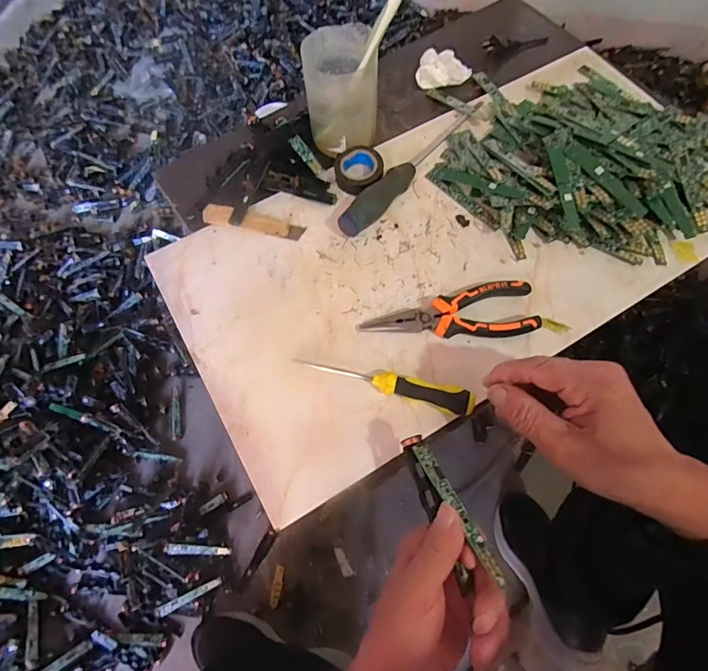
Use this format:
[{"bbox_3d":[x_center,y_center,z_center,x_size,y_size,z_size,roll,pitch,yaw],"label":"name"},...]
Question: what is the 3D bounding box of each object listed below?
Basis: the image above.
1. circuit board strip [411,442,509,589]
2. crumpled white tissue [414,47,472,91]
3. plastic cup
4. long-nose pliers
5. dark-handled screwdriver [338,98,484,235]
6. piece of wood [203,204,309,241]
[{"bbox_3d":[0.068,0.115,0.282,0.011,0.006,0.094,-25,56,-10],"label":"circuit board strip"},{"bbox_3d":[0.112,-0.343,0.537,0.069,0.023,0.057,-16,67,-6],"label":"crumpled white tissue"},{"bbox_3d":[-0.013,-0.260,0.444,0.072,0.100,0.077,0,66,1],"label":"plastic cup"},{"bbox_3d":[0.086,-0.018,0.385,0.159,0.012,0.050,-6,67,-2],"label":"long-nose pliers"},{"bbox_3d":[0.066,-0.191,0.458,0.026,0.030,0.247,34,71,14],"label":"dark-handled screwdriver"},{"bbox_3d":[-0.107,-0.119,0.445,0.109,0.008,0.023,14,67,7],"label":"piece of wood"}]

